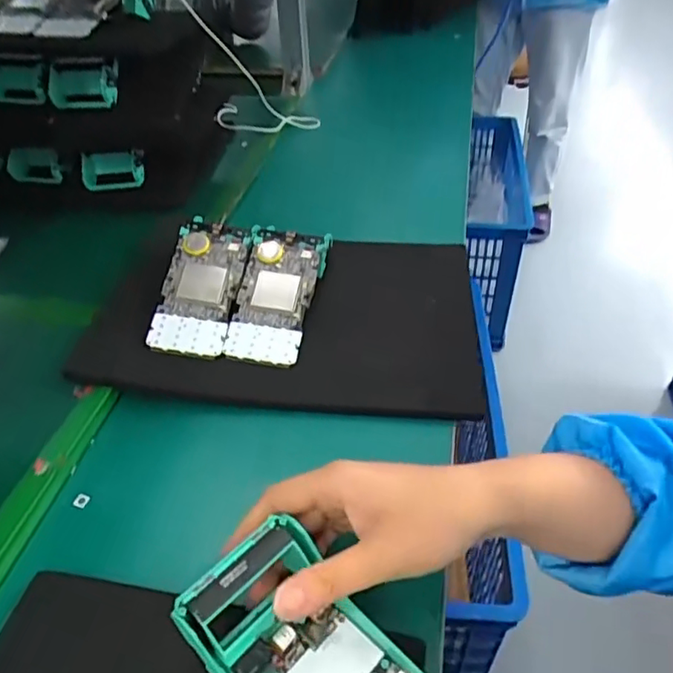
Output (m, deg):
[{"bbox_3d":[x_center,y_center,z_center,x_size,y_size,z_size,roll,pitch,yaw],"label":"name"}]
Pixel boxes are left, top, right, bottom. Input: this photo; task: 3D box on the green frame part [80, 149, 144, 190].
[{"bbox_3d":[-0.266,-0.196,0.686,0.077,0.044,0.025,1,-5,15],"label":"green frame part"}]

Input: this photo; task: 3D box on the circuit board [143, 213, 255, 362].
[{"bbox_3d":[-0.125,-0.049,0.530,0.067,0.008,0.141,11,61,-1],"label":"circuit board"}]

